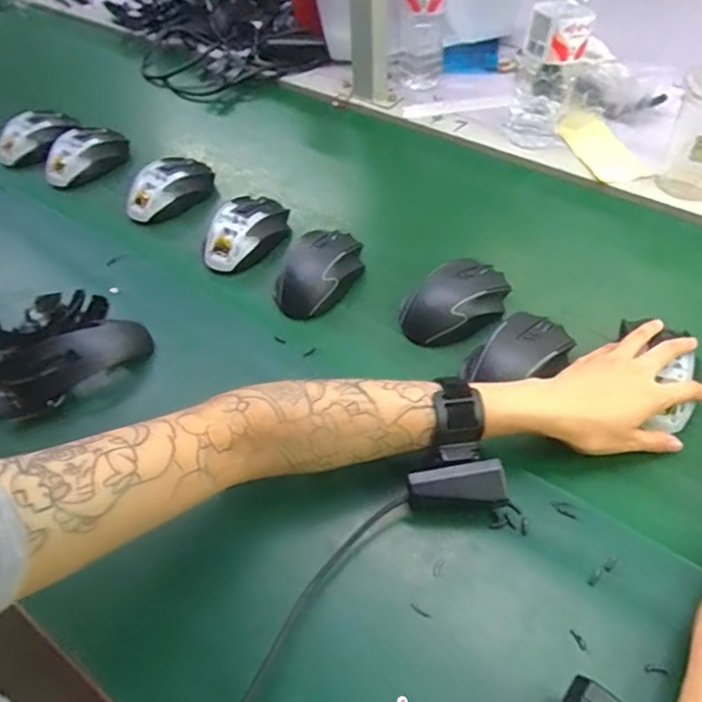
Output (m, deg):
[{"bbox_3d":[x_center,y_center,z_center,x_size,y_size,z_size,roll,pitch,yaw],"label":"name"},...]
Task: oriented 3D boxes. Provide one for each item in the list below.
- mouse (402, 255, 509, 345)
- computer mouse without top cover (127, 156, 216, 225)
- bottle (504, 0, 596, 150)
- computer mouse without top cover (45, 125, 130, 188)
[{"bbox_3d":[0.105,-0.049,0.554,0.115,0.042,0.059,-27,54,-16],"label":"mouse"},{"bbox_3d":[-0.222,-0.201,0.699,0.062,0.045,0.113,30,59,25],"label":"computer mouse without top cover"},{"bbox_3d":[0.241,-0.360,0.677,0.074,0.219,0.065,13,53,14],"label":"bottle"},{"bbox_3d":[-0.346,-0.258,0.741,0.112,0.033,0.072,-27,54,-16],"label":"computer mouse without top cover"}]

